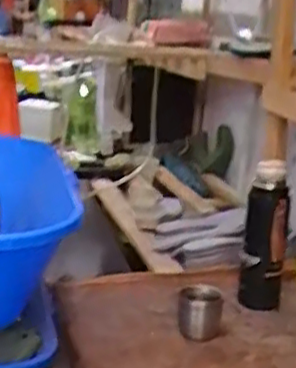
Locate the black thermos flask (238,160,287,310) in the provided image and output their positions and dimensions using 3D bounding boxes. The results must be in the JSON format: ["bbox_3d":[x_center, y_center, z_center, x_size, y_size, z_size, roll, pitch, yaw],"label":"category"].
[{"bbox_3d":[0.177,0.076,1.054,0.064,0.213,0.053,7,15,12],"label":"black thermos flask"}]

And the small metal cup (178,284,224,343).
[{"bbox_3d":[0.077,0.184,1.008,0.067,0.063,0.053,6,14,7],"label":"small metal cup"}]

